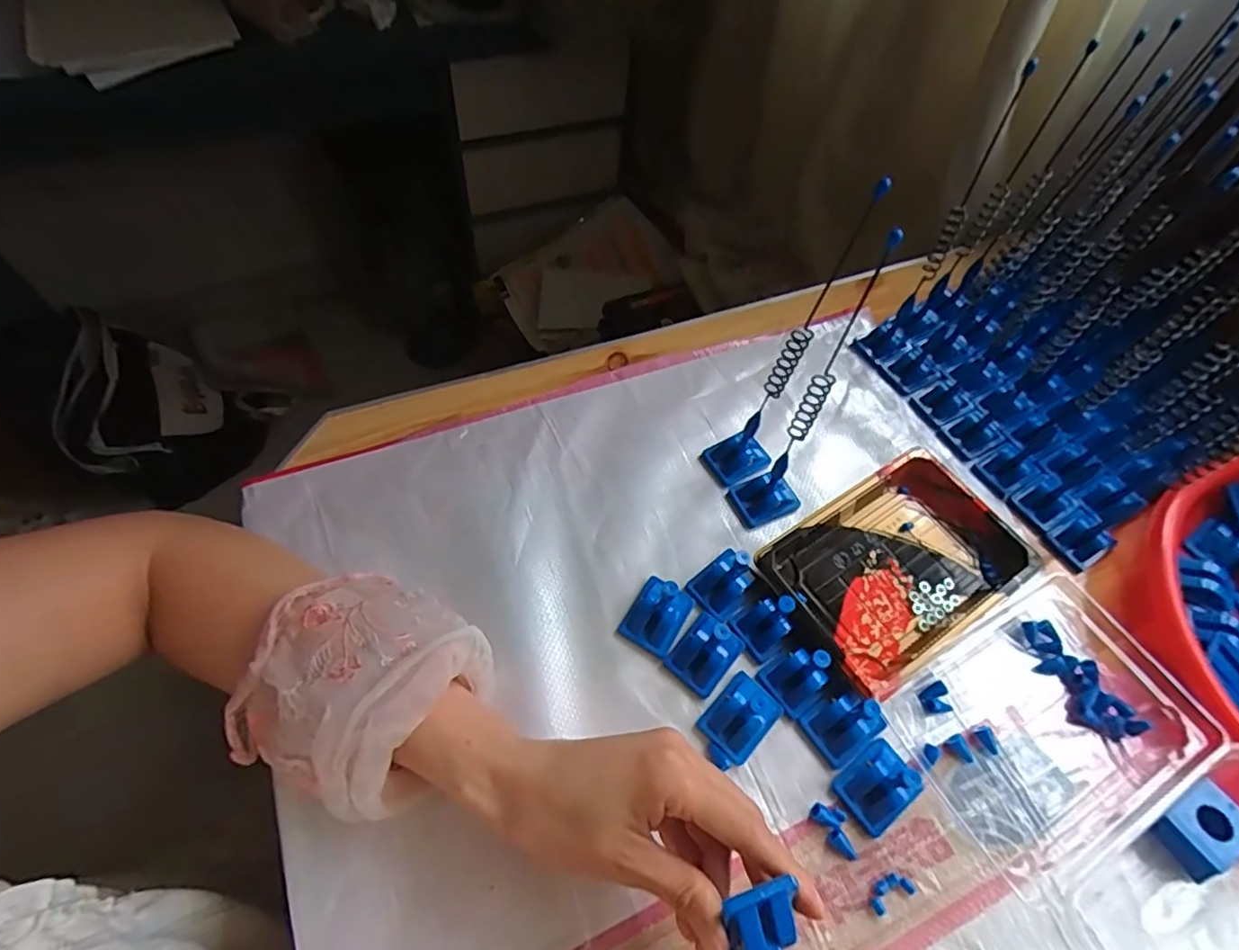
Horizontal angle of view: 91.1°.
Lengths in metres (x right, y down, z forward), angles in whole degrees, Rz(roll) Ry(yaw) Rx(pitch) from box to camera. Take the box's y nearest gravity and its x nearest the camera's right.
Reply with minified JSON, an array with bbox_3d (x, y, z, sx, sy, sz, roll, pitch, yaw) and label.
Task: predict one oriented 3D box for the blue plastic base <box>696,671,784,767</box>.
[{"bbox_3d":[0.073,0.141,0.356,0.034,0.019,0.044,42,64,19],"label":"blue plastic base"}]

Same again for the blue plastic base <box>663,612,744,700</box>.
[{"bbox_3d":[0.053,0.109,0.373,0.034,0.016,0.043,39,63,18],"label":"blue plastic base"}]

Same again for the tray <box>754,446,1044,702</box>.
[{"bbox_3d":[0.182,0.062,0.406,0.166,0.030,0.111,-27,64,-20],"label":"tray"}]

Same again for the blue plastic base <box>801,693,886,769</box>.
[{"bbox_3d":[0.133,0.144,0.355,0.041,0.024,0.034,-28,64,-20],"label":"blue plastic base"}]

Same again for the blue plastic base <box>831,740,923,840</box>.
[{"bbox_3d":[0.147,0.173,0.339,0.044,0.018,0.034,-30,65,-21],"label":"blue plastic base"}]

